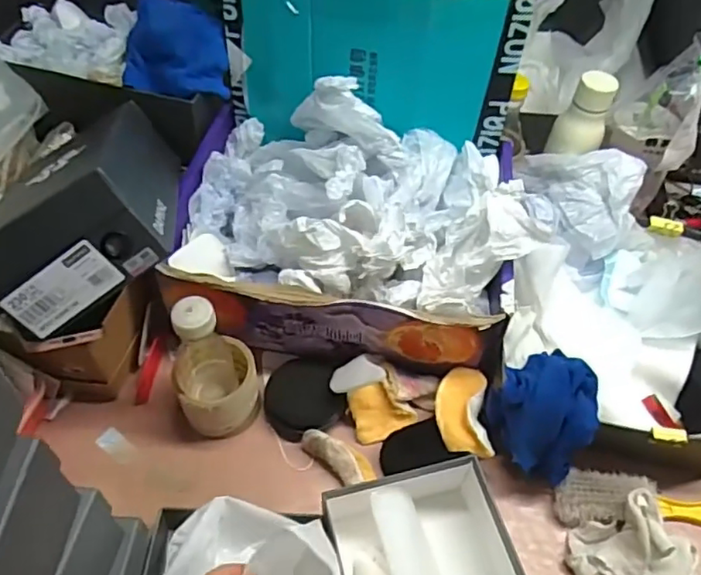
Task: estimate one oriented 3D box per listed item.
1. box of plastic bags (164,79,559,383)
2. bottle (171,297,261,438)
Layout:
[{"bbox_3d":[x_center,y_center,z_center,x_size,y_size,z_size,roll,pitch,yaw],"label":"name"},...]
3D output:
[{"bbox_3d":[0.000,-0.082,0.730,0.409,0.175,0.294,8,52,4],"label":"box of plastic bags"},{"bbox_3d":[-0.143,0.086,0.631,0.086,0.177,0.078,-17,54,-15],"label":"bottle"}]

